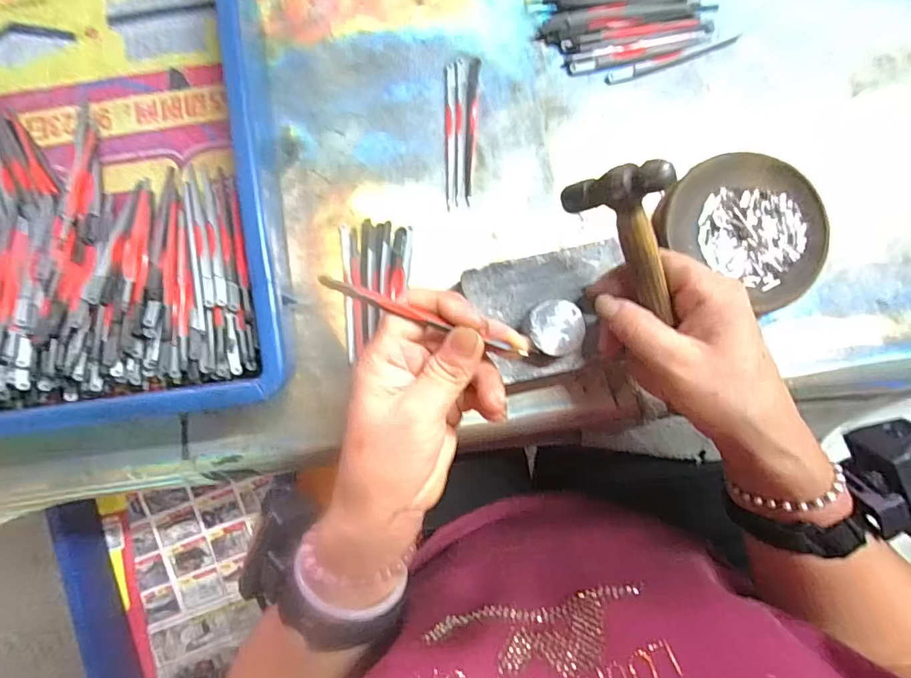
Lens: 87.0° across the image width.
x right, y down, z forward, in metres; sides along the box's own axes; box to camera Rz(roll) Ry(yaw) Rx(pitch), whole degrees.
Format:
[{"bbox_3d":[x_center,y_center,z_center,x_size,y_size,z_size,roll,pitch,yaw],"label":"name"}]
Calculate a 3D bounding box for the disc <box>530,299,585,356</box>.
[{"bbox_3d":[0.062,-0.007,0.294,0.032,0.006,0.033,-3,87,1],"label":"disc"}]

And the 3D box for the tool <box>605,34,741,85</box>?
[{"bbox_3d":[0.163,-0.209,0.356,0.105,0.009,0.010,-19,87,-1],"label":"tool"}]

